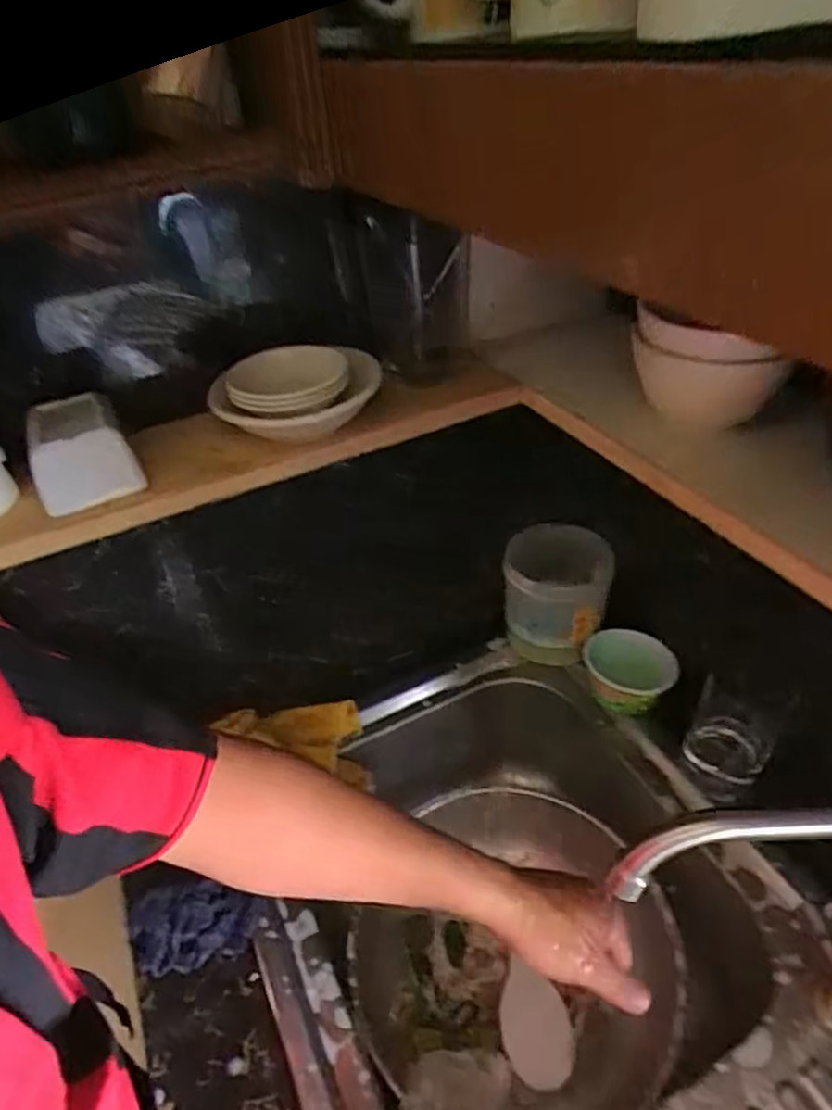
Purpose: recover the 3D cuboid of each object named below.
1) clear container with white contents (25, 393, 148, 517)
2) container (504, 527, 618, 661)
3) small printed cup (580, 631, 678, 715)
[{"bbox_3d":[-0.225,-0.070,0.440,0.060,0.044,0.078,-24,42,-20],"label":"clear container with white contents"},{"bbox_3d":[0.159,0.046,0.736,0.092,0.123,0.091,14,43,23],"label":"container"},{"bbox_3d":[0.225,0.127,0.705,0.092,0.054,0.077,21,46,29],"label":"small printed cup"}]

